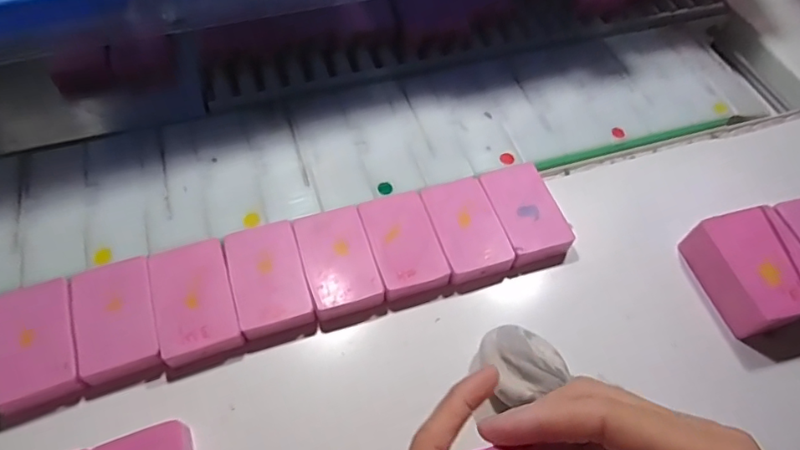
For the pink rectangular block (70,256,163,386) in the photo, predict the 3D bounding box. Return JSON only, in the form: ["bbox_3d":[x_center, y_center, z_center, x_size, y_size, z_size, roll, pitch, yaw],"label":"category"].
[{"bbox_3d":[-0.167,0.056,0.305,0.044,0.012,0.070,-17,62,-12],"label":"pink rectangular block"}]

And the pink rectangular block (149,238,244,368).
[{"bbox_3d":[-0.124,0.045,0.312,0.044,0.011,0.072,-16,62,-12],"label":"pink rectangular block"}]

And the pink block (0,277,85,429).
[{"bbox_3d":[-0.209,0.070,0.296,0.046,0.015,0.072,-18,62,-13],"label":"pink block"}]

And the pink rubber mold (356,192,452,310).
[{"bbox_3d":[0.003,0.014,0.338,0.043,0.015,0.071,-15,61,-11],"label":"pink rubber mold"}]

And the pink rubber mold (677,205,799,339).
[{"bbox_3d":[0.222,0.030,0.329,0.043,0.033,0.073,-9,60,-8],"label":"pink rubber mold"}]

